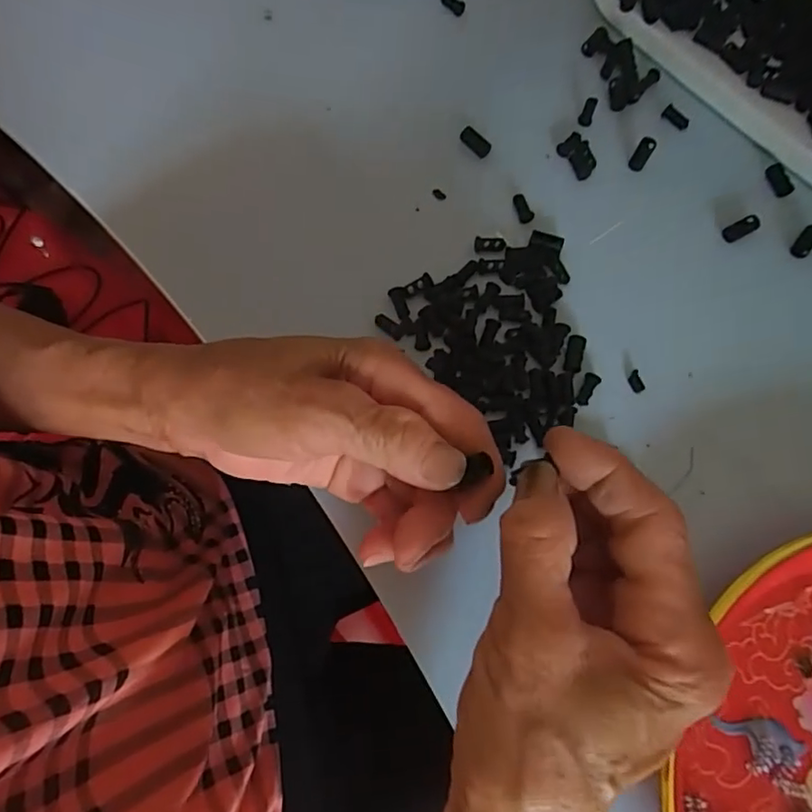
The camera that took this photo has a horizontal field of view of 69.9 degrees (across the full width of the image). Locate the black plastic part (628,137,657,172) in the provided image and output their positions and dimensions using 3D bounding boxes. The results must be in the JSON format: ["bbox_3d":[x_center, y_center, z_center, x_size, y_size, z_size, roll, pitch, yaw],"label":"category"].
[{"bbox_3d":[0.133,-0.142,0.326,0.010,0.018,0.009,29,75,11],"label":"black plastic part"}]

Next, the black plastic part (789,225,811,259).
[{"bbox_3d":[0.217,-0.089,0.315,0.010,0.004,0.020,39,75,12],"label":"black plastic part"}]

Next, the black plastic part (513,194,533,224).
[{"bbox_3d":[0.065,-0.109,0.323,0.006,0.008,0.018,-19,72,-7],"label":"black plastic part"}]

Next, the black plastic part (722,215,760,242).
[{"bbox_3d":[0.184,-0.097,0.318,0.023,0.005,0.008,-25,72,-9],"label":"black plastic part"}]

